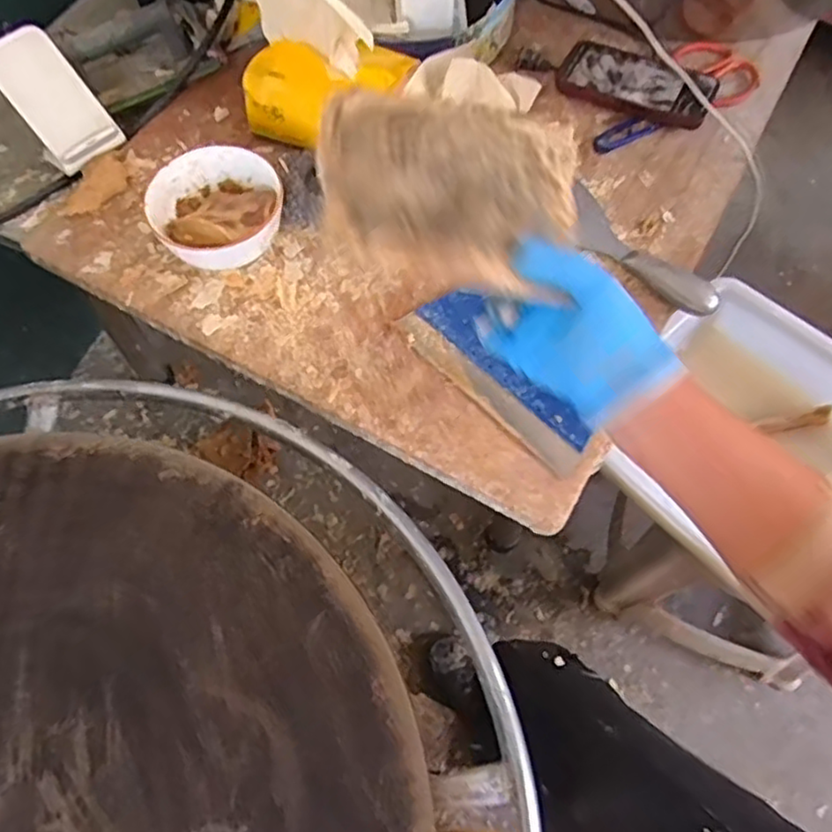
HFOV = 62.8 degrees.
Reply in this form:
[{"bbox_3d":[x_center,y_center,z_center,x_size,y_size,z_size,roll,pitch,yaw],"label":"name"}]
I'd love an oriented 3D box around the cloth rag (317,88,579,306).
[{"bbox_3d":[0.022,-0.143,0.415,0.158,0.008,0.151,6,62,-8],"label":"cloth rag"}]

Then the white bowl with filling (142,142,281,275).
[{"bbox_3d":[-0.178,-0.182,0.621,0.113,0.058,0.108,0,64,-1],"label":"white bowl with filling"}]

